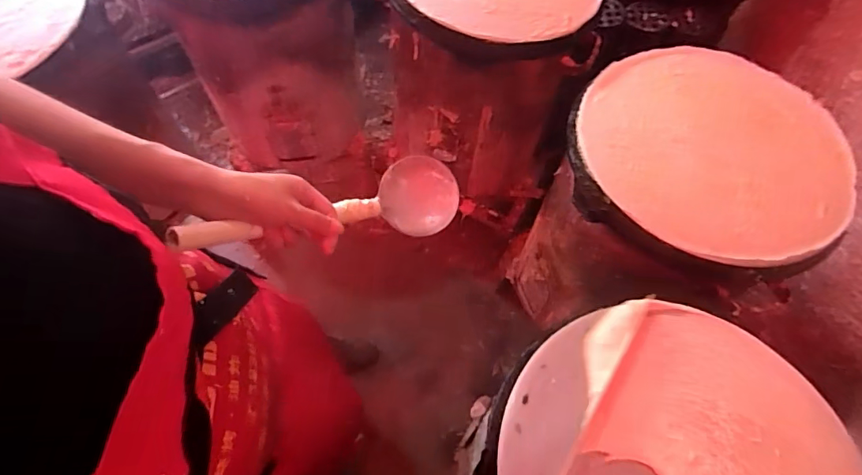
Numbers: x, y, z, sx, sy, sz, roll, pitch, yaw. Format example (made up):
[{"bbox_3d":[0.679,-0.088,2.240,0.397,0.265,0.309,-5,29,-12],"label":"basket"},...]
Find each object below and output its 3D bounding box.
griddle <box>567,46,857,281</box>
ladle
[{"bbox_3d":[0.394,-0.126,0.684,0.364,0.033,0.364,1,64,-2],"label":"griddle"},{"bbox_3d":[-0.096,-0.031,0.490,0.327,0.073,0.086,-13,59,-49],"label":"ladle"}]

